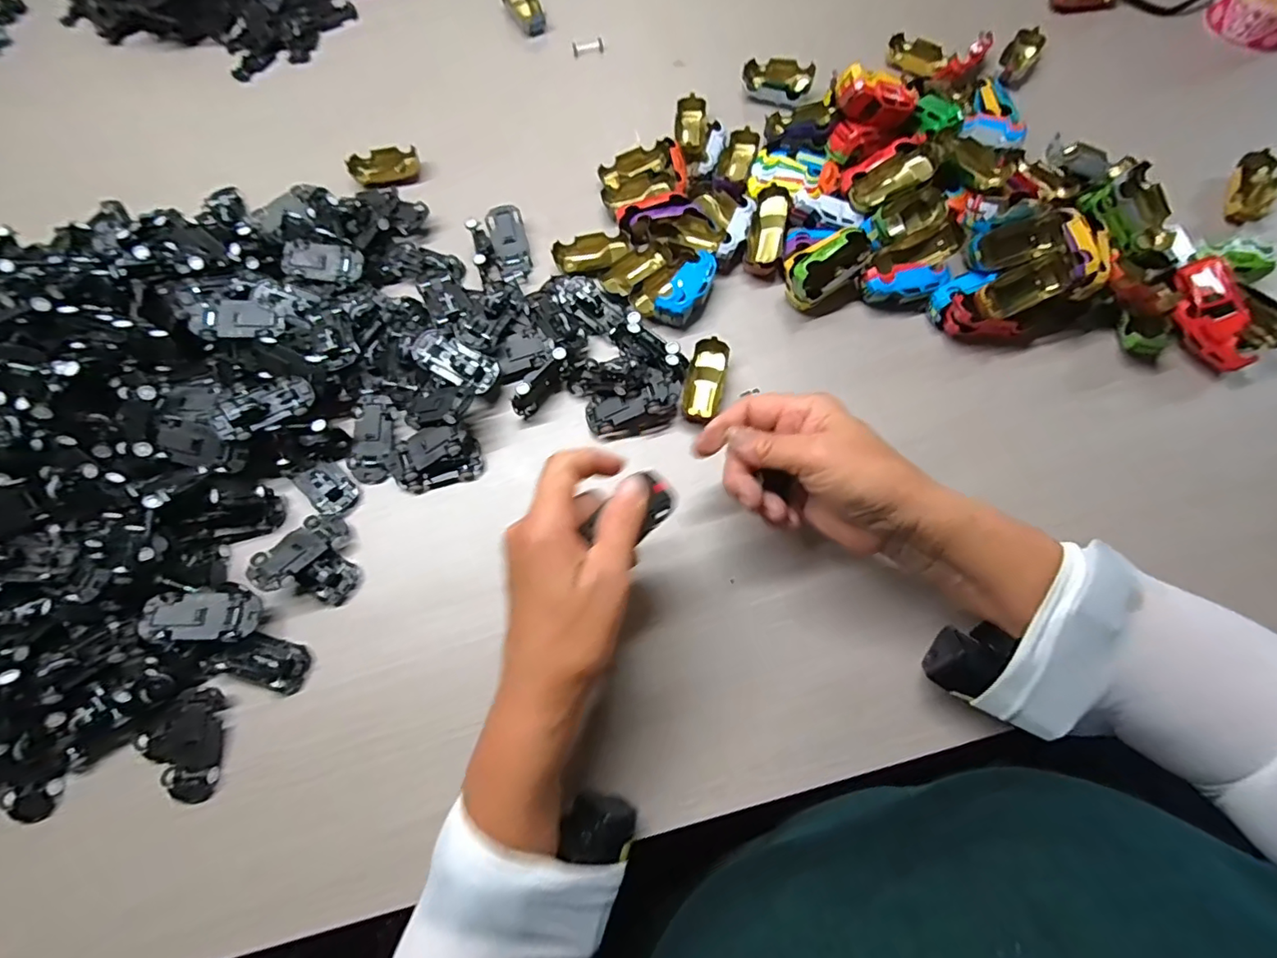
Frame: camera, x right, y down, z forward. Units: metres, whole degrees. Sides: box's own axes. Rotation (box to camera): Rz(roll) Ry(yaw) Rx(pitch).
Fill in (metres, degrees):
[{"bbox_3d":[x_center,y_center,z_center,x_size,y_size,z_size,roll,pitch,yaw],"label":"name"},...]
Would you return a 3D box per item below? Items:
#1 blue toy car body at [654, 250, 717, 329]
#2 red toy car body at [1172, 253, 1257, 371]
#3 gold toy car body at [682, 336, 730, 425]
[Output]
[{"bbox_3d":[0.042,-0.151,0.429,0.024,0.026,0.065,36,75,14],"label":"blue toy car body"},{"bbox_3d":[0.409,-0.118,0.387,0.027,0.028,0.081,-10,86,-1],"label":"red toy car body"},{"bbox_3d":[0.051,-0.074,0.415,0.027,0.014,0.064,13,84,7],"label":"gold toy car body"}]

